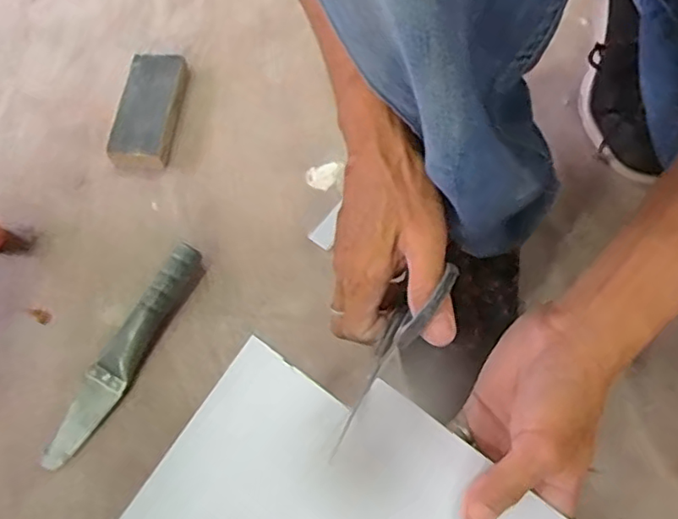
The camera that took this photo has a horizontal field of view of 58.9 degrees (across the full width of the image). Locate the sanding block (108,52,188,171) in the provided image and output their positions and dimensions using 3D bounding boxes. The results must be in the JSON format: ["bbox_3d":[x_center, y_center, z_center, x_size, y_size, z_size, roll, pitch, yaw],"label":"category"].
[{"bbox_3d":[-0.187,-0.148,0.592,0.059,0.022,0.125,1,65,3],"label":"sanding block"}]

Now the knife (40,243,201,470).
[{"bbox_3d":[-0.182,0.076,0.504,0.033,0.031,0.203,26,69,14],"label":"knife"}]

